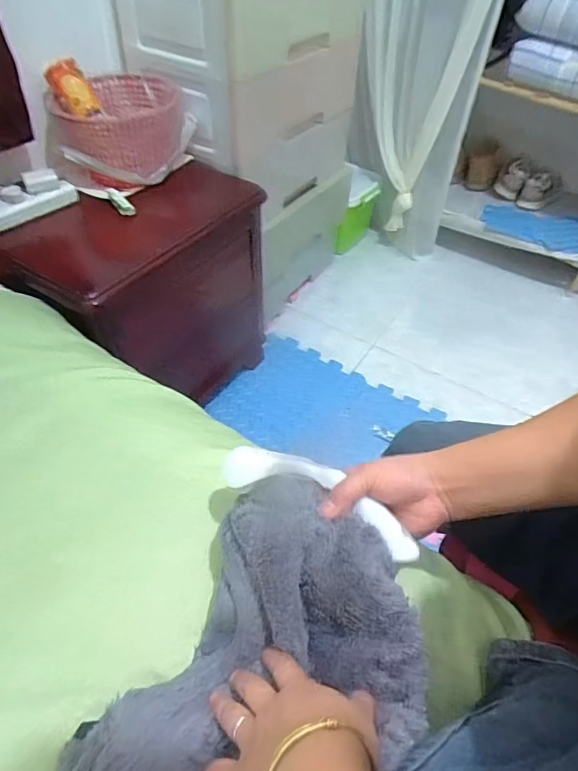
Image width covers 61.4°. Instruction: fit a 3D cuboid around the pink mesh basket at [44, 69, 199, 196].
[{"bbox_3d":[-0.308,-0.463,0.902,0.219,0.134,0.229,15,50,9],"label":"pink mesh basket"}]

